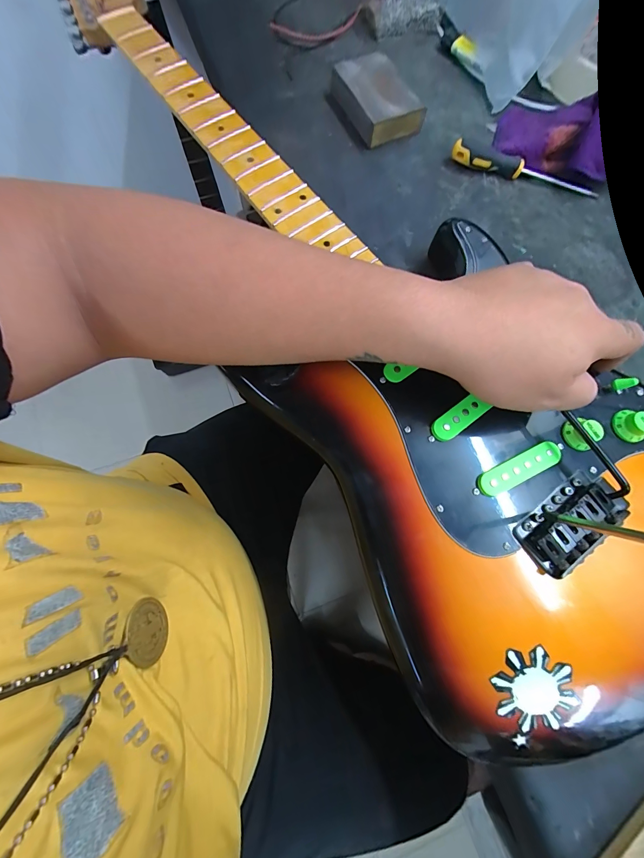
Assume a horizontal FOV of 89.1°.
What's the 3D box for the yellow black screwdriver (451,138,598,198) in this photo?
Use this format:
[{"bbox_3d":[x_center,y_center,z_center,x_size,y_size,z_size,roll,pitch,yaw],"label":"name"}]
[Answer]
[{"bbox_3d":[0.232,-0.296,0.371,0.172,0.020,0.020,13,76,2],"label":"yellow black screwdriver"}]

